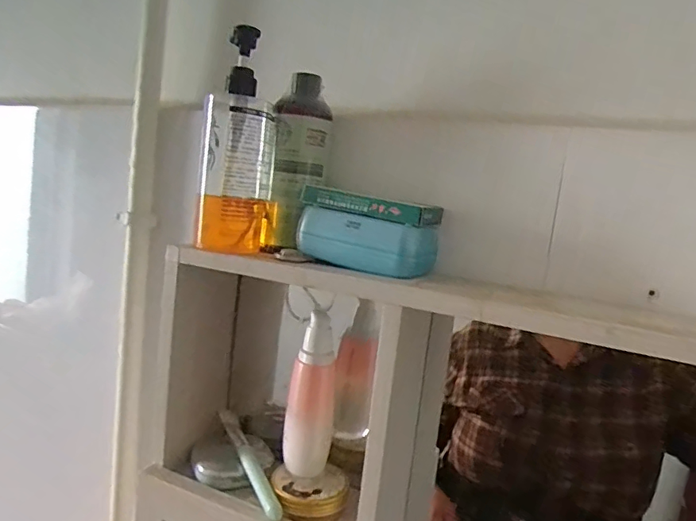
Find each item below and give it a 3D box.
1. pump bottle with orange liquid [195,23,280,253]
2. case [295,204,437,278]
[{"bbox_3d":[-0.092,-0.099,0.447,0.068,0.176,0.056,5,9,-13],"label":"pump bottle with orange liquid"},{"bbox_3d":[0.013,-0.015,0.424,0.105,0.040,0.059,12,10,32],"label":"case"}]

